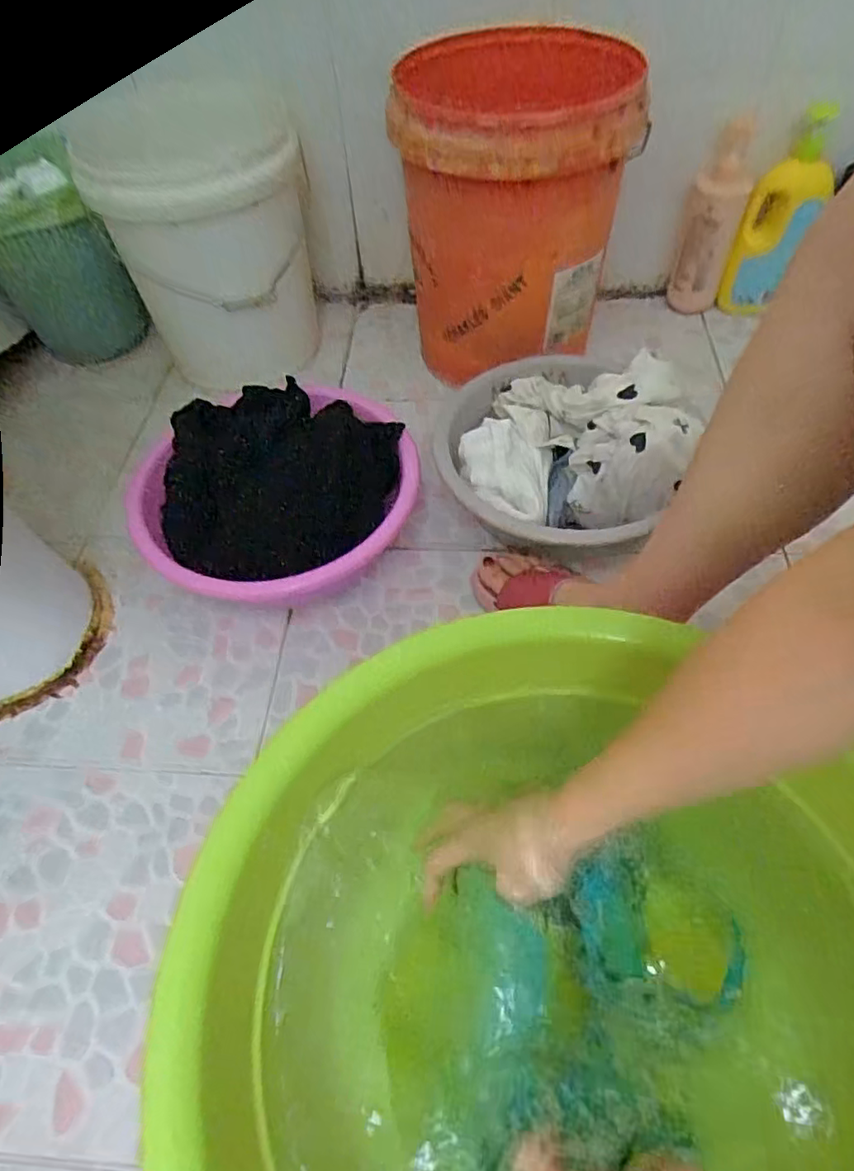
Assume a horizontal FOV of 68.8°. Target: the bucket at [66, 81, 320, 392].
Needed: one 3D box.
[{"bbox_3d":[-0.291,-0.491,0.904,0.248,0.324,0.270,-2,55,3],"label":"bucket"}]

